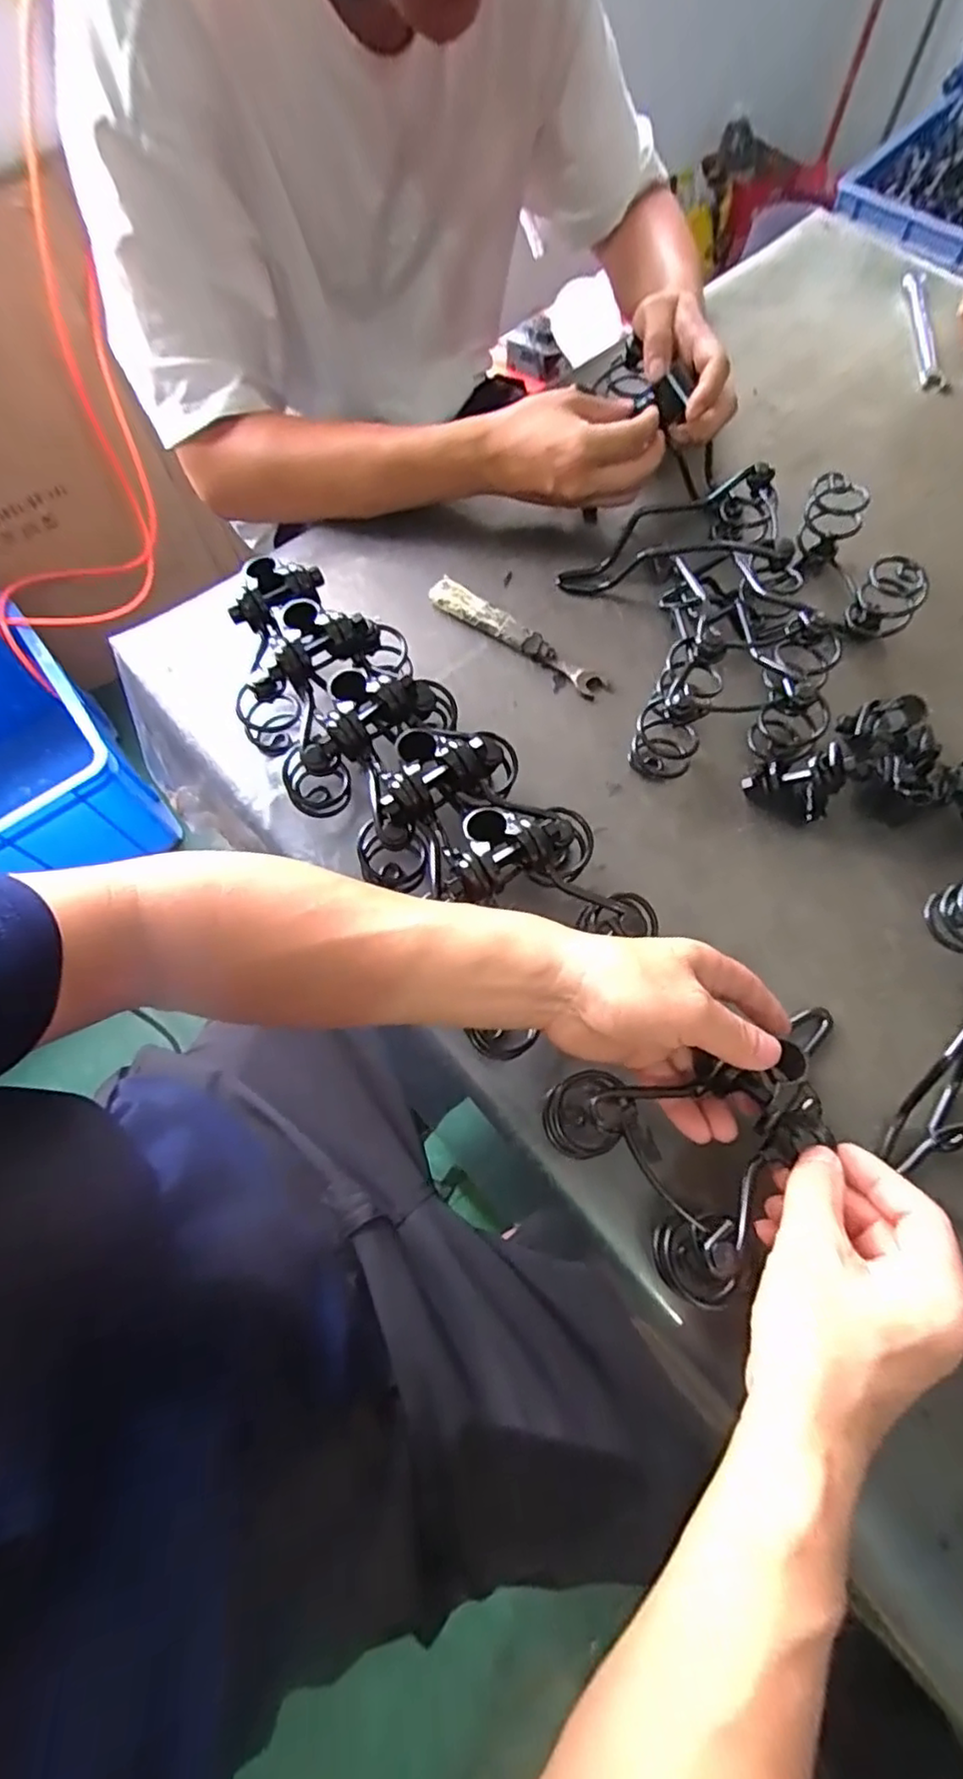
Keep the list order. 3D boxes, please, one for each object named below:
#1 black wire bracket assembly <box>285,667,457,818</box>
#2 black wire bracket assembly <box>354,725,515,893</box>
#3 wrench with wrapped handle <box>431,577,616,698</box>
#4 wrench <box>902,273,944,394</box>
[{"bbox_3d":[-0.075,-0.103,0.440,0.129,0.089,0.051,-30,72,-11],"label":"black wire bracket assembly"},{"bbox_3d":[-0.028,-0.057,0.422,0.121,0.090,0.056,-35,73,-13],"label":"black wire bracket assembly"},{"bbox_3d":[0.027,-0.201,0.518,0.164,0.016,0.021,35,73,13],"label":"wrench with wrapped handle"},{"bbox_3d":[0.438,-0.559,0.650,0.023,0.006,0.176,6,69,3],"label":"wrench"}]

